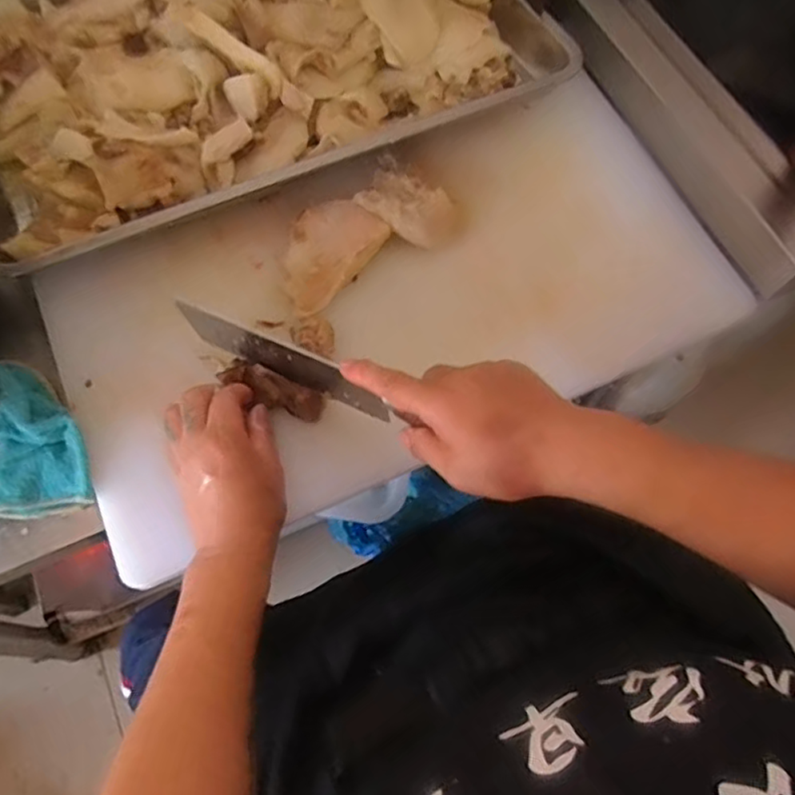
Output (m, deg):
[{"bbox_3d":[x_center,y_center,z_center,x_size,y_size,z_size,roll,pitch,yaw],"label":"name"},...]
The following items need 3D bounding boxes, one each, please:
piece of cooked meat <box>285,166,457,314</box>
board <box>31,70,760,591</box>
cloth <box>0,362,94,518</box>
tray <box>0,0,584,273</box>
[{"bbox_3d":[-0.034,-0.154,0.593,0.176,0.029,0.095,-32,73,-14],"label":"piece of cooked meat"},{"bbox_3d":[-0.002,-0.089,0.576,0.596,0.040,0.305,-25,73,-10],"label":"board"},{"bbox_3d":[-0.309,0.041,0.526,0.138,0.039,0.118,22,69,6],"label":"cloth"},{"bbox_3d":[-0.158,-0.385,0.663,0.591,0.063,0.402,-23,71,-11],"label":"tray"}]

